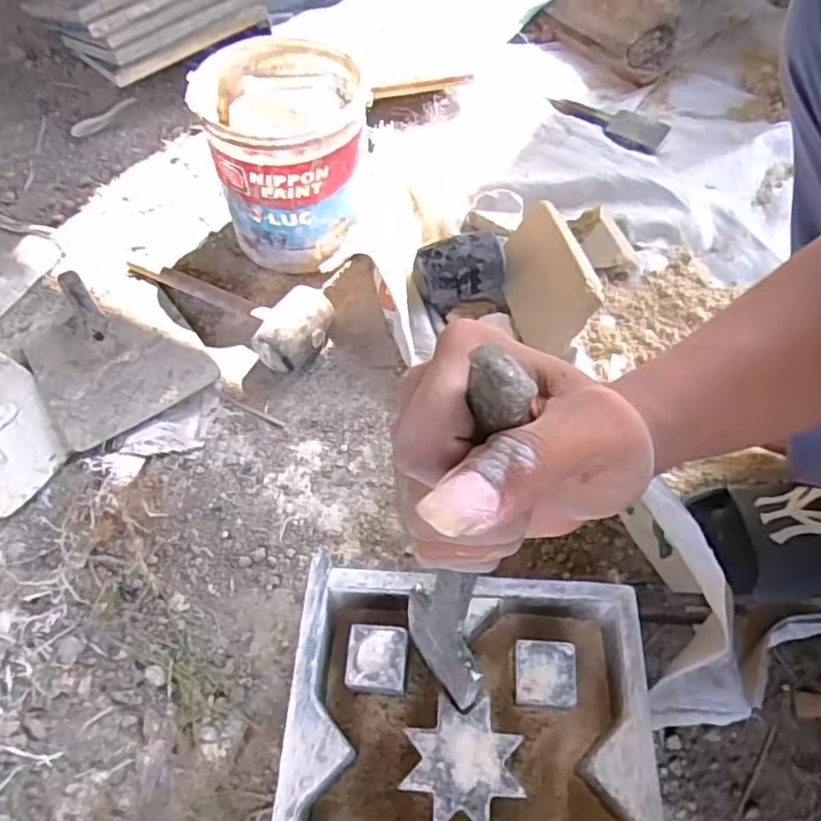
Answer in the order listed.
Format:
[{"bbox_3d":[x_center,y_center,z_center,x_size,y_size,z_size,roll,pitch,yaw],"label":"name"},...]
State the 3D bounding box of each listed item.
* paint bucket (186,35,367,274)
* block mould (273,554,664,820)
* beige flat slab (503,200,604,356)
[{"bbox_3d":[-0.139,-0.289,0.731,0.172,0.180,0.171,-3,59,1],"label":"paint bucket"},{"bbox_3d":[0.036,0.224,0.410,0.225,0.064,0.223,1,59,3],"label":"block mould"},{"bbox_3d":[0.138,-0.146,0.679,0.021,0.098,0.194,26,37,-32],"label":"beige flat slab"}]

